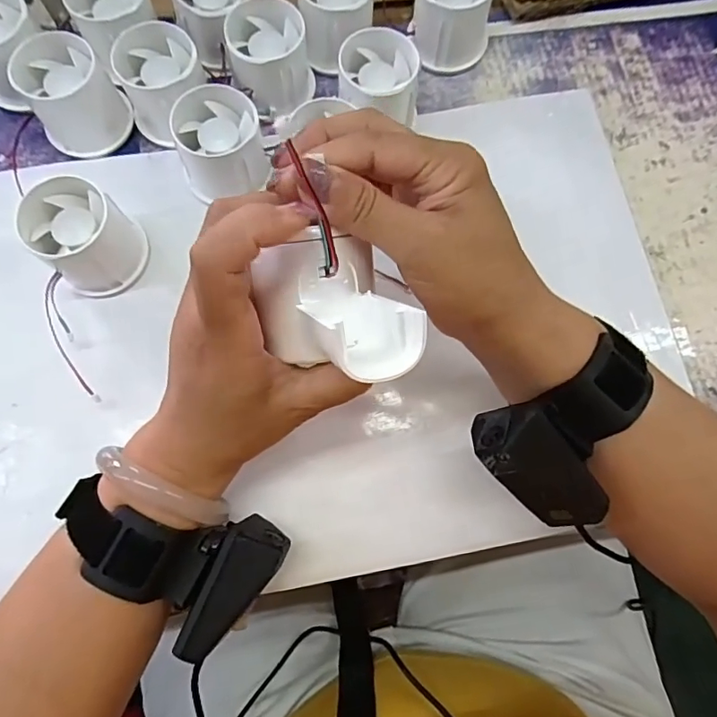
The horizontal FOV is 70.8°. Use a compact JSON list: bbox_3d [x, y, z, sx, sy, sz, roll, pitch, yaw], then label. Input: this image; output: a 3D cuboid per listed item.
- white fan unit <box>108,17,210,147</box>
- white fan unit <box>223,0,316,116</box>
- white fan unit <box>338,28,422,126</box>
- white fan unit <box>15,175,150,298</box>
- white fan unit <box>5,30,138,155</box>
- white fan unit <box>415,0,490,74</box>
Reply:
[{"bbox_3d":[-0.126,-0.177,0.328,0.052,0.041,0.060,-5,76,-3],"label":"white fan unit"},{"bbox_3d":[-0.057,-0.198,0.336,0.053,0.044,0.058,-8,76,-4],"label":"white fan unit"},{"bbox_3d":[0.012,-0.176,0.336,0.054,0.049,0.053,13,76,2],"label":"white fan unit"},{"bbox_3d":[-0.165,-0.075,0.304,0.054,0.046,0.053,0,76,-2],"label":"white fan unit"},{"bbox_3d":[-0.187,-0.171,0.328,0.055,0.046,0.057,0,76,-2],"label":"white fan unit"},{"bbox_3d":[0.066,-0.239,0.348,0.053,0.047,0.052,12,76,1],"label":"white fan unit"}]

